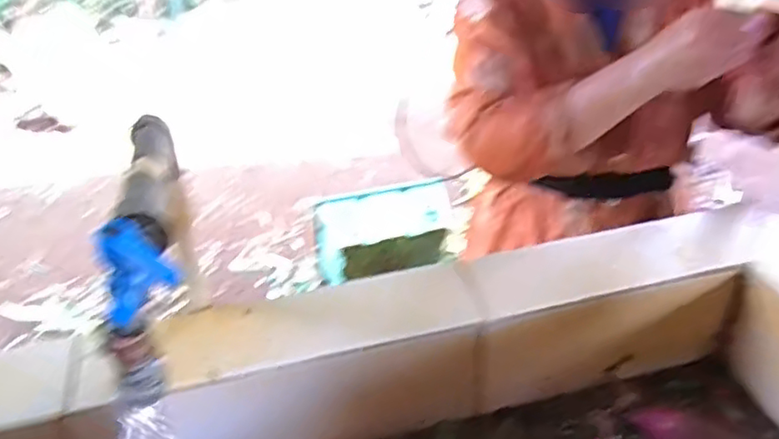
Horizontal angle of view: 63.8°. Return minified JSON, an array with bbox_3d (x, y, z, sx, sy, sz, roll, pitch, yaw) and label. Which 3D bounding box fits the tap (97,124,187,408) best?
[{"bbox_3d":[-0.169,0.005,0.447,0.039,0.093,0.239,-9,34,-10],"label":"tap"}]

